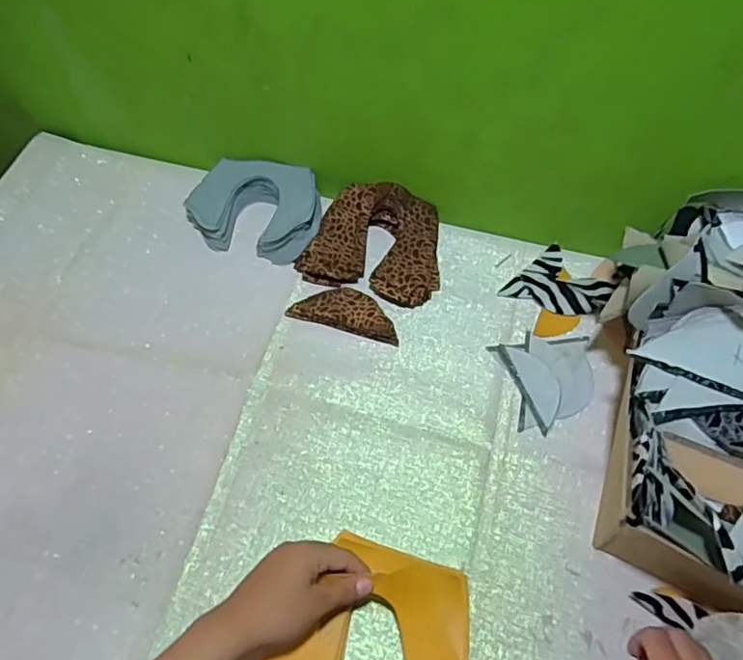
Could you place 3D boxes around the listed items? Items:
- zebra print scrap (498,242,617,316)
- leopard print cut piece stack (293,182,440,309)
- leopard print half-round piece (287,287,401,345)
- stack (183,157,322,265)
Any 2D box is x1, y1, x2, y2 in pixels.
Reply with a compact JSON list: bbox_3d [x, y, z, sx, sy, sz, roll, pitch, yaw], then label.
[{"bbox_3d":[0.221,-0.047,0.702,0.094,0.013,0.095,-40,68,-20],"label":"zebra print scrap"},{"bbox_3d":[0.008,-0.108,0.722,0.164,0.042,0.138,17,62,9],"label":"leopard print cut piece stack"},{"bbox_3d":[-0.027,-0.022,0.687,0.125,0.018,0.050,15,62,8],"label":"leopard print half-round piece"},{"bbox_3d":[-0.141,-0.153,0.745,0.154,0.041,0.118,14,61,7],"label":"stack"}]

